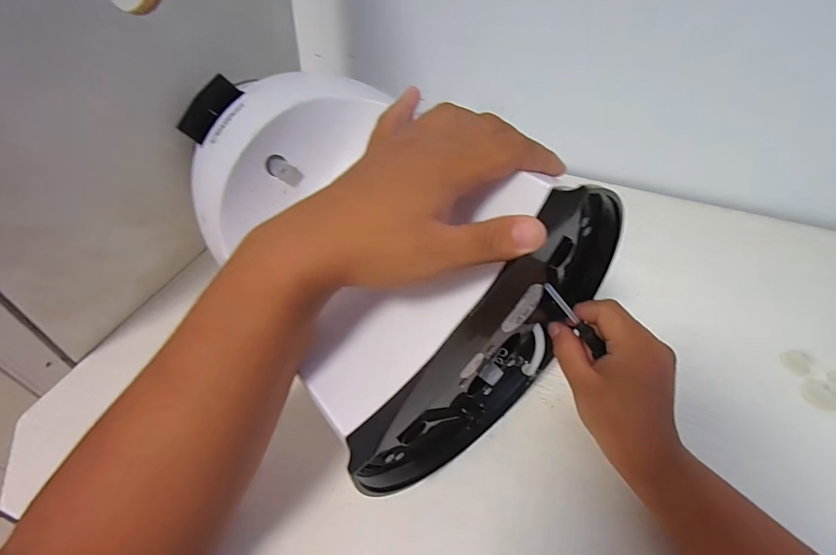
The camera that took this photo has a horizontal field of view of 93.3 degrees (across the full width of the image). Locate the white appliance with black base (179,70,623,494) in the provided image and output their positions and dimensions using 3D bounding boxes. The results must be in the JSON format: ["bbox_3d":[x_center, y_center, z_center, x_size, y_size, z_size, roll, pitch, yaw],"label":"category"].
[{"bbox_3d":[-0.016,-0.018,0.305,0.208,0.208,0.230,-25,49,-27],"label":"white appliance with black base"}]

